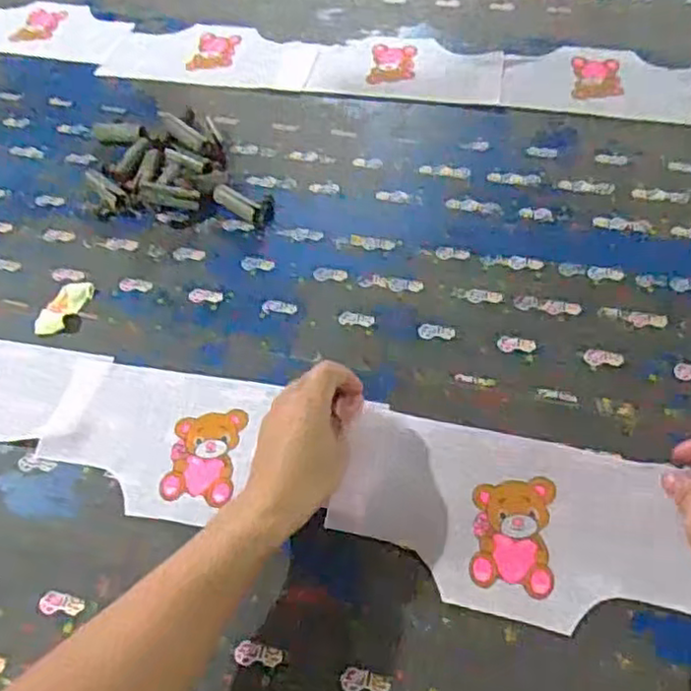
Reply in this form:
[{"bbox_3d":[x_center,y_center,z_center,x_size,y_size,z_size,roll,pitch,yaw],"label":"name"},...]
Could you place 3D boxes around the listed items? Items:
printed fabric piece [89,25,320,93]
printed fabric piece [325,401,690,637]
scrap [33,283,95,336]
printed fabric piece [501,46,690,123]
[{"bbox_3d":[-0.181,-0.399,0.930,0.276,0.004,0.136,9,56,6],"label":"printed fabric piece"},{"bbox_3d":[0.128,0.131,0.508,0.265,0.026,0.132,14,58,11],"label":"printed fabric piece"},{"bbox_3d":[-0.281,-0.037,0.676,0.026,0.012,0.071,23,60,19],"label":"scrap"},{"bbox_3d":[0.331,-0.330,0.843,0.258,0.007,0.131,10,57,11],"label":"printed fabric piece"}]

